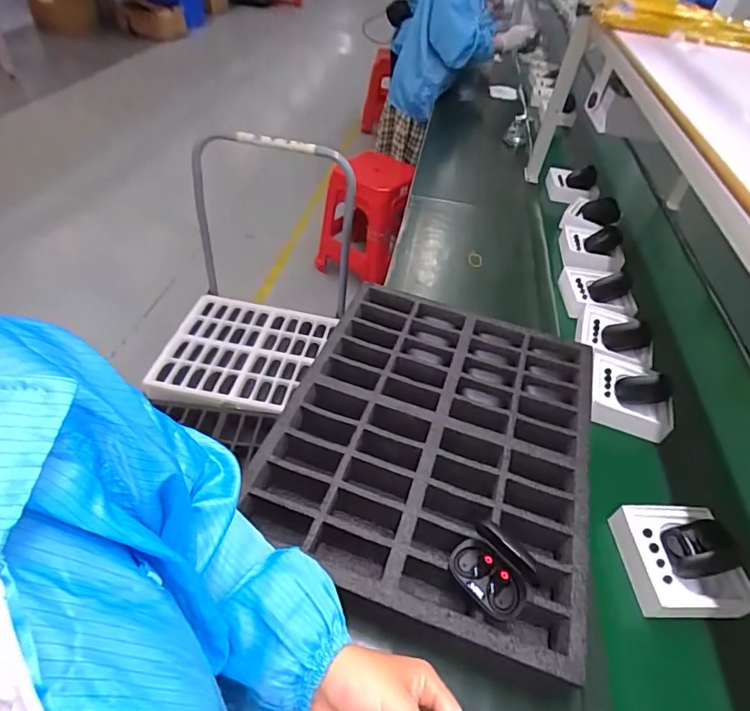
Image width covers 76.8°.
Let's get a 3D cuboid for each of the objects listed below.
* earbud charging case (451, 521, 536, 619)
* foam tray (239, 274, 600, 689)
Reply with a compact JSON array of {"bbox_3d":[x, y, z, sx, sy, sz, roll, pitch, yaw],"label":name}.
[{"bbox_3d":[0.131,0.236,0.522,0.066,0.071,0.088,-30,58,-30],"label":"earbud charging case"},{"bbox_3d":[0.095,0.117,0.705,0.418,0.085,0.528,18,48,9],"label":"foam tray"}]

